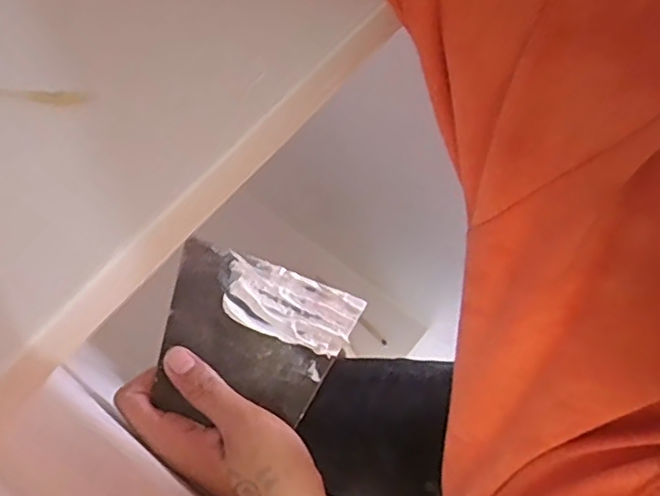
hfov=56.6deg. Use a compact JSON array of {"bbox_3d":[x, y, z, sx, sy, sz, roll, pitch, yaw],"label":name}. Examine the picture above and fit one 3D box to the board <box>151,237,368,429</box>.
[{"bbox_3d":[-0.041,0.052,0.349,0.105,0.004,0.090,17,72,-10],"label":"board"}]

